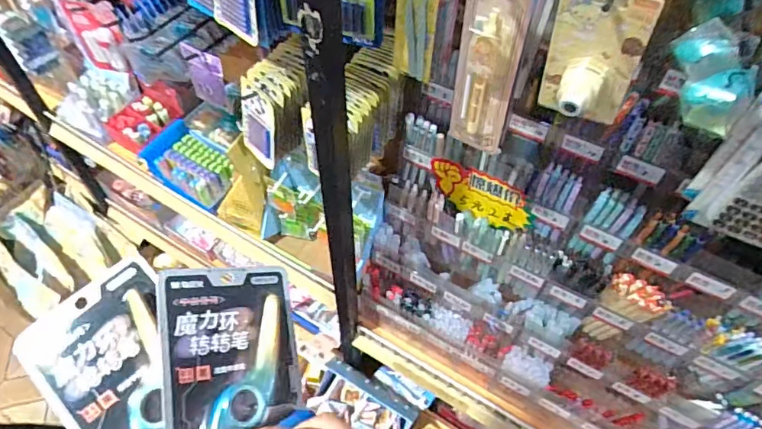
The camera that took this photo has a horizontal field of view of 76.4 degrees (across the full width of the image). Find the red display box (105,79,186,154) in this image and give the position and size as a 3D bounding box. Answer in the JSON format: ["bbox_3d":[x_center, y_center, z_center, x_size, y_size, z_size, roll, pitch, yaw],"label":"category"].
[{"bbox_3d":[-0.534,-0.223,1.083,0.132,0.083,0.142,28,57,19],"label":"red display box"}]

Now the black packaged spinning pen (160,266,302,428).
[{"bbox_3d":[-0.088,0.114,0.303,0.086,0.017,0.169,3,67,-36],"label":"black packaged spinning pen"}]

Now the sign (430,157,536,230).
[{"bbox_3d":[0.152,-0.027,0.732,0.163,0.090,0.011,24,51,19],"label":"sign"}]

